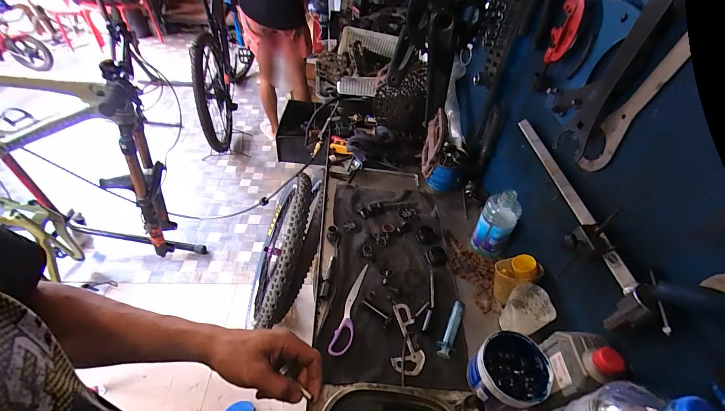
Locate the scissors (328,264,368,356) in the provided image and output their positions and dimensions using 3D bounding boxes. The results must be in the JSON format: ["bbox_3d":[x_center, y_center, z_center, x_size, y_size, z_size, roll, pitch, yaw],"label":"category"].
[{"bbox_3d":[-0.017,0.192,0.608,0.032,0.007,0.192,15,46,10],"label":"scissors"}]

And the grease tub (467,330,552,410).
[{"bbox_3d":[0.231,0.265,0.506,0.105,0.078,0.097,3,45,-3],"label":"grease tub"}]

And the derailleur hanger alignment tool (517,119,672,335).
[{"bbox_3d":[0.322,0.009,0.518,0.065,0.104,0.425,2,45,-3],"label":"derailleur hanger alignment tool"}]

